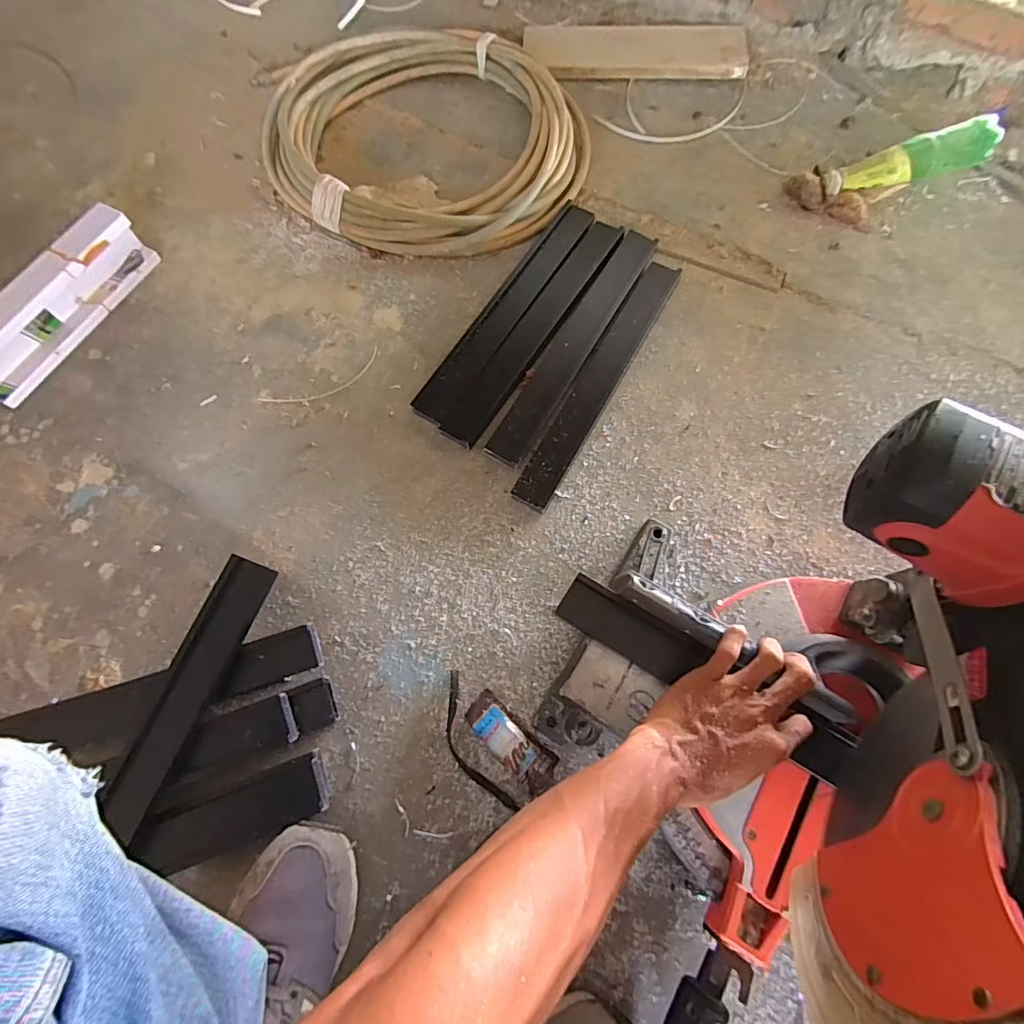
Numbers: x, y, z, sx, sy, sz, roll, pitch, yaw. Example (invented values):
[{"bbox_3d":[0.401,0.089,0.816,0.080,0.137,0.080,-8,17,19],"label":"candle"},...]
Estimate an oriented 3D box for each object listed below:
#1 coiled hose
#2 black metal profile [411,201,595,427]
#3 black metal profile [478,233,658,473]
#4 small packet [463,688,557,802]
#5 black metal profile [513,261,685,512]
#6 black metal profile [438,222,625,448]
[{"bbox_3d":[-0.134,-0.563,0.759,0.475,0.054,0.412,43,78,12],"label":"coiled hose"},{"bbox_3d":[-0.005,-0.277,0.683,0.052,0.015,0.393,32,76,9],"label":"black metal profile"},{"bbox_3d":[0.084,-0.219,0.658,0.048,0.019,0.384,29,75,9],"label":"black metal profile"},{"bbox_3d":[-0.001,0.231,0.510,0.104,0.026,0.039,40,77,12],"label":"small packet"},{"bbox_3d":[0.111,-0.169,0.643,0.049,0.019,0.383,29,75,9],"label":"black metal profile"},{"bbox_3d":[0.034,-0.243,0.669,0.050,0.017,0.380,32,76,9],"label":"black metal profile"}]

